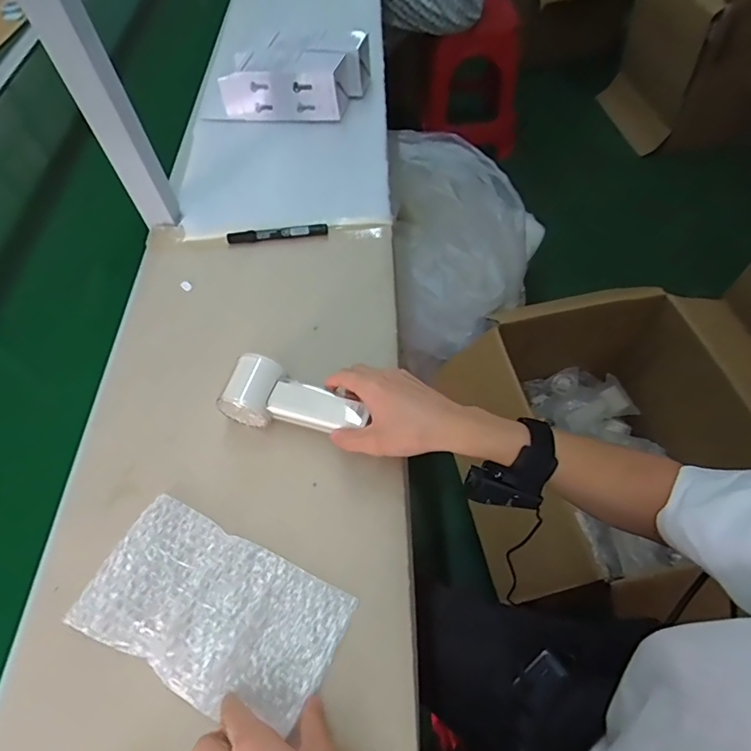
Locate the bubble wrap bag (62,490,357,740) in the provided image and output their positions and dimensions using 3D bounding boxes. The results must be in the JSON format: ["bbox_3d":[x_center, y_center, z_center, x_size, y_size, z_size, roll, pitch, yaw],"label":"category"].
[{"bbox_3d":[-0.137,0.196,0.409,0.213,0.010,0.119,21,62,17],"label":"bubble wrap bag"}]

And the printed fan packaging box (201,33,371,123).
[{"bbox_3d":[-0.131,-0.496,0.799,0.215,0.075,0.159,9,59,10],"label":"printed fan packaging box"}]

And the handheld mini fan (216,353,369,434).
[{"bbox_3d":[-0.081,0.027,0.488,0.143,0.049,0.055,13,60,7],"label":"handheld mini fan"}]

